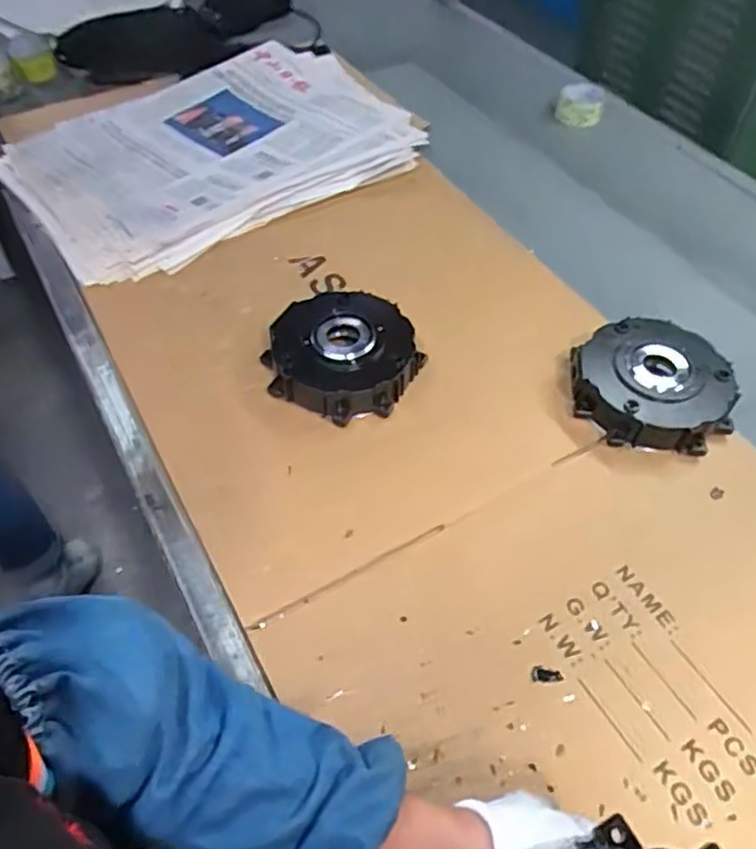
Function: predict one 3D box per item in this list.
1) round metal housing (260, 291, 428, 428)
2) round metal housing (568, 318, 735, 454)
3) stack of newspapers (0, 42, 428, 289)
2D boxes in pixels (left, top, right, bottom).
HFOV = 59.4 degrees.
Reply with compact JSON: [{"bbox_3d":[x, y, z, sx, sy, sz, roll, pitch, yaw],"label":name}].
[{"bbox_3d":[-0.042,-0.084,0.806,0.172,0.060,0.165,1,52,-2],"label":"round metal housing"},{"bbox_3d":[0.324,-0.047,0.787,0.174,0.061,0.167,1,52,-2],"label":"round metal housing"},{"bbox_3d":[-0.254,-0.457,1.081,0.652,0.056,0.434,-32,60,-24],"label":"stack of newspapers"}]

